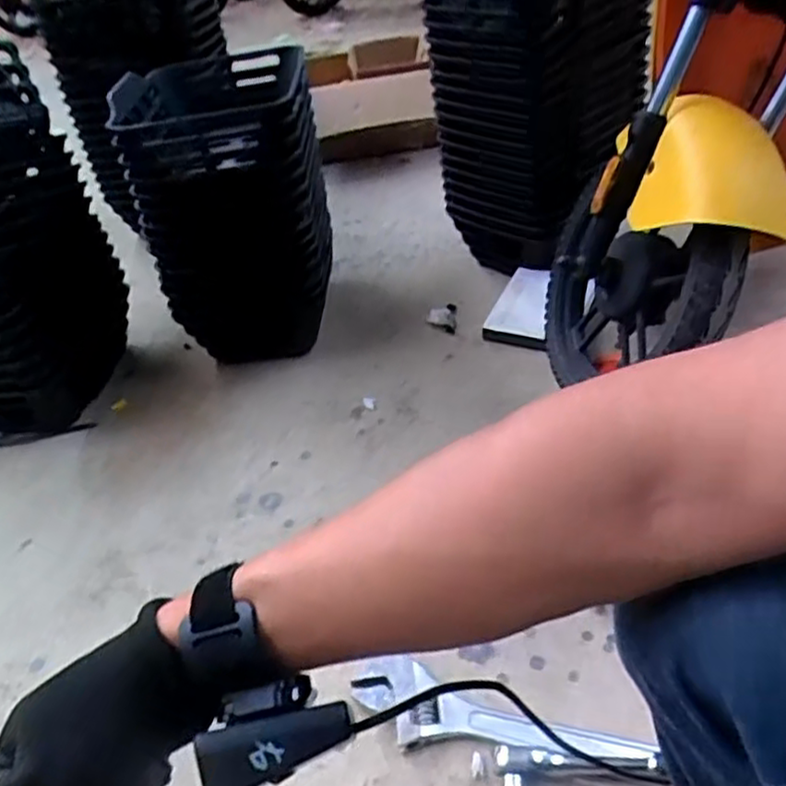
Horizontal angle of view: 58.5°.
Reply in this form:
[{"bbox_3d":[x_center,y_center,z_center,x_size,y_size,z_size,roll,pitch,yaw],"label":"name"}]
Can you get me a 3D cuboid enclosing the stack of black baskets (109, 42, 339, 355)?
[{"bbox_3d":[-0.256,-0.310,1.236,0.277,0.449,0.361,-8,40,0],"label":"stack of black baskets"}]

